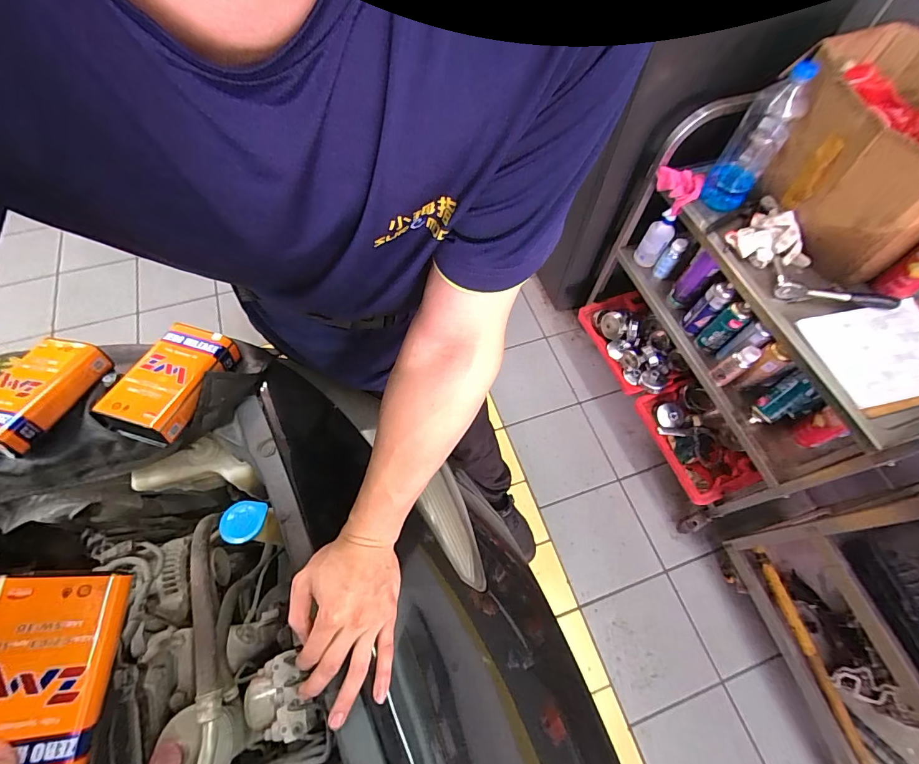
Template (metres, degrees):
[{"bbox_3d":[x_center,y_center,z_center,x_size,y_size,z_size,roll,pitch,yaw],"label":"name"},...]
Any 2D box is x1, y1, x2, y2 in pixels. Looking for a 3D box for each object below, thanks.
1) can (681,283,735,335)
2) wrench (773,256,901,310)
[{"bbox_3d":[0.661,-0.193,1.166,0.046,0.172,0.054,-37,70,-19],"label":"can"},{"bbox_3d":[0.820,-0.219,0.964,0.244,0.046,0.119,9,62,2],"label":"wrench"}]

